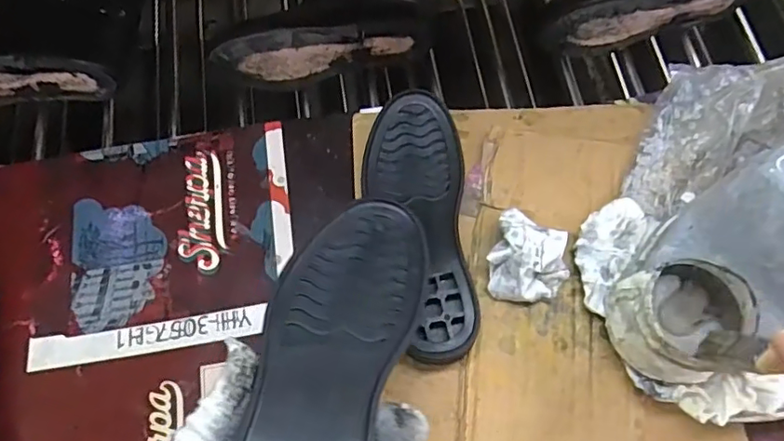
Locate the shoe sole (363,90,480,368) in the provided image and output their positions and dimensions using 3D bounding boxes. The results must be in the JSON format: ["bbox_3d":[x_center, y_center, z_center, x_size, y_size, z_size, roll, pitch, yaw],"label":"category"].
[{"bbox_3d":[0.018,-0.004,0.423,0.077,0.029,0.212,-1,69,0],"label":"shoe sole"}]

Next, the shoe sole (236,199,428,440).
[{"bbox_3d":[-0.029,0.070,0.281,0.073,0.020,0.207,9,44,4],"label":"shoe sole"}]

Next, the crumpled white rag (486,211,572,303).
[{"bbox_3d":[0.097,0.027,0.395,0.056,0.039,0.061,21,71,8],"label":"crumpled white rag"}]

